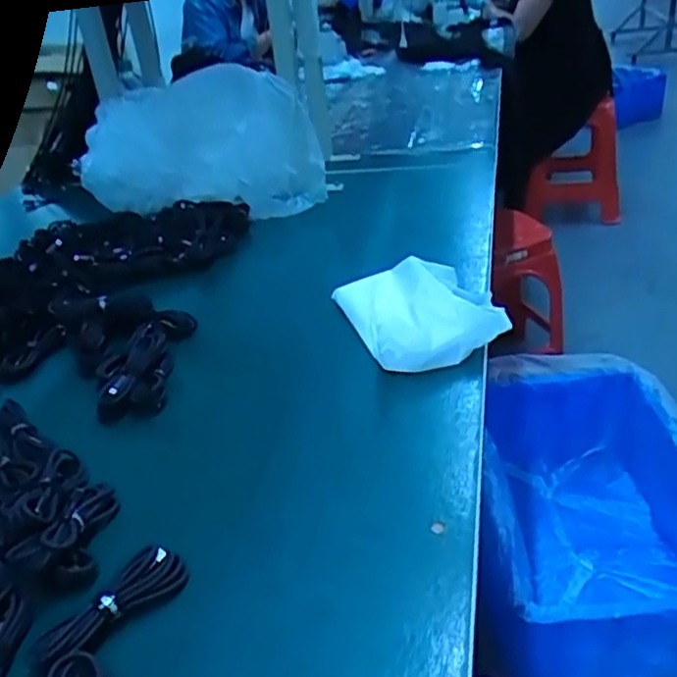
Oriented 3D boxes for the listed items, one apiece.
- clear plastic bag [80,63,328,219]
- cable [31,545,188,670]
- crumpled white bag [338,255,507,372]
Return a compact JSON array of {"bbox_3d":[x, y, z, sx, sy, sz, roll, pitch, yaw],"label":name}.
[{"bbox_3d":[-0.213,-0.299,1.025,0.382,0.222,0.151,12,35,29],"label":"clear plastic bag"},{"bbox_3d":[-0.153,0.184,0.457,0.030,0.025,0.107,18,39,36],"label":"cable"},{"bbox_3d":[0.089,-0.031,0.730,0.150,0.061,0.180,-13,31,-10],"label":"crumpled white bag"}]

